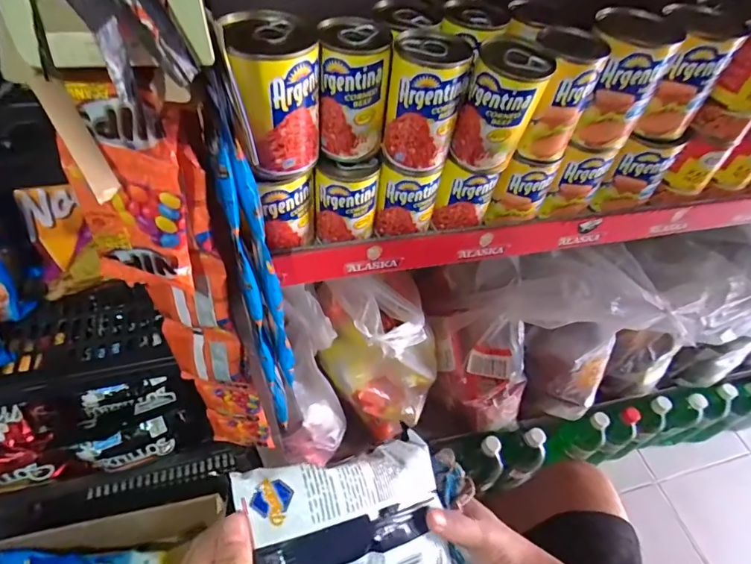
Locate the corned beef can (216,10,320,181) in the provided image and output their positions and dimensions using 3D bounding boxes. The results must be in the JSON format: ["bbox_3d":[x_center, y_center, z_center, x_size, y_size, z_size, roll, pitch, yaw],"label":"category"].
[{"bbox_3d":[-0.067,-0.126,0.312,0.059,0.088,0.056,-7,53,-11],"label":"corned beef can"}]

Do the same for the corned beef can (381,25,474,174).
[{"bbox_3d":[0.038,-0.137,0.339,0.057,0.085,0.064,12,51,4],"label":"corned beef can"}]

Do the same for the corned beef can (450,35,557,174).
[{"bbox_3d":[0.094,-0.132,0.343,0.051,0.089,0.052,3,51,-3],"label":"corned beef can"}]

